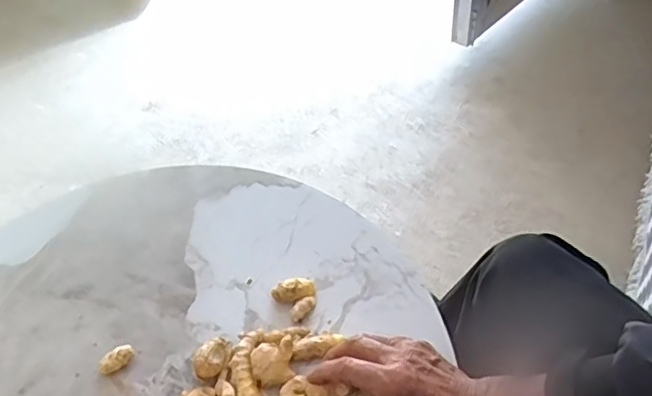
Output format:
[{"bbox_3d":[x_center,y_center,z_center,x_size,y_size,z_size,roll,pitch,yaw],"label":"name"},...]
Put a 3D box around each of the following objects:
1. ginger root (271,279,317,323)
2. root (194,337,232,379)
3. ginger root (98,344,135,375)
[{"bbox_3d":[-0.027,0.098,0.575,0.040,0.021,0.041,-2,49,2],"label":"ginger root"},{"bbox_3d":[-0.104,0.149,0.532,0.025,0.030,0.037,11,51,13],"label":"root"},{"bbox_3d":[-0.199,0.154,0.549,0.032,0.015,0.019,-22,51,-15],"label":"ginger root"}]

